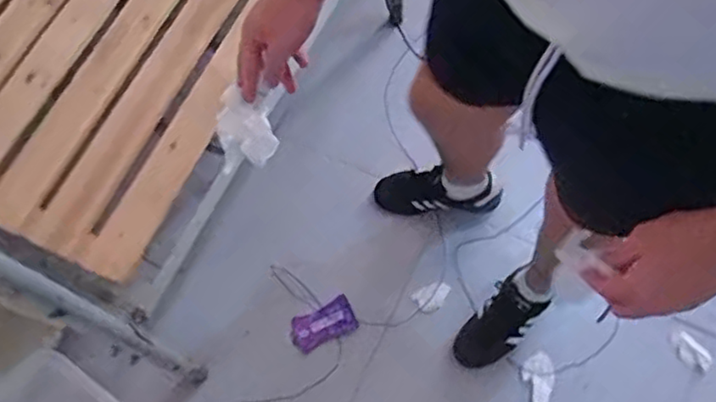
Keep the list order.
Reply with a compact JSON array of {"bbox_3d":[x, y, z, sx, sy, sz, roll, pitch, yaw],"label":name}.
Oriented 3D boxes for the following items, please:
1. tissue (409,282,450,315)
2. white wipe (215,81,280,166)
[{"bbox_3d":[0.157,0.199,1.387,0.081,0.011,0.058,-34,72,-14],"label":"tissue"},{"bbox_3d":[-0.130,-0.082,0.744,0.053,0.040,0.078,-42,74,-17],"label":"white wipe"}]

